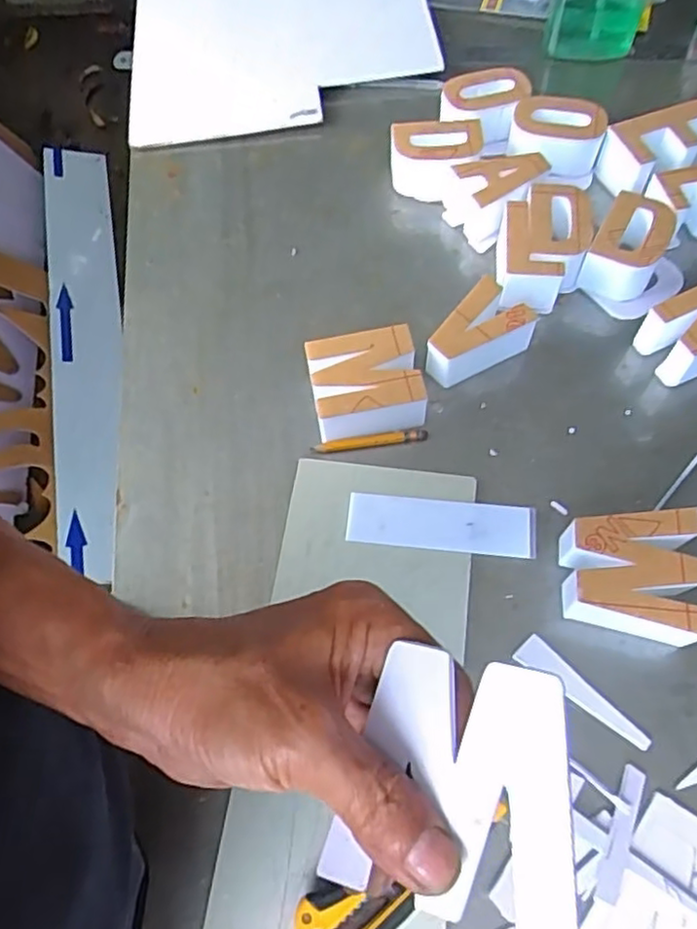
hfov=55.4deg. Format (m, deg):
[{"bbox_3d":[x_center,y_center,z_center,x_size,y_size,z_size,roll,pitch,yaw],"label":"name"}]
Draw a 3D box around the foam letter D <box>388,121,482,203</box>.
[{"bbox_3d":[0.082,-0.291,0.639,0.082,0.047,0.063,6,64,6],"label":"foam letter D"}]

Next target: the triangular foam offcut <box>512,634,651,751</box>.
[{"bbox_3d":[0.154,0.149,0.435,0.095,0.005,0.022,35,70,18],"label":"triangular foam offcut"}]

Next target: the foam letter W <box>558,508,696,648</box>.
[{"bbox_3d":[0.188,0.078,0.447,0.088,0.046,0.085,2,65,2],"label":"foam letter W"}]

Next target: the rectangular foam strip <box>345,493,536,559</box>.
[{"bbox_3d":[0.068,0.045,0.490,0.136,0.006,0.038,5,64,5],"label":"rectangular foam strip"}]

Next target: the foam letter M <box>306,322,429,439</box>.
[{"bbox_3d":[0.013,-0.061,0.524,0.080,0.047,0.071,-10,64,-2],"label":"foam letter M"}]

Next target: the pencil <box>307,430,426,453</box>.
[{"bbox_3d":[0.017,-0.017,0.523,0.091,0.007,0.007,-7,63,-1],"label":"pencil"}]

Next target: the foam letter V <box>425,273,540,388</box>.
[{"bbox_3d":[0.103,-0.100,0.541,0.084,0.047,0.052,-41,69,-16],"label":"foam letter V"}]

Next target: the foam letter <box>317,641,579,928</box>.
[{"bbox_3d":[0.034,0.103,0.215,0.078,0.005,0.078,5,79,21],"label":"foam letter"}]

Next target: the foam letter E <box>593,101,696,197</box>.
[{"bbox_3d":[0.303,-0.292,0.632,0.117,0.059,0.069,-19,64,-6],"label":"foam letter E"}]

